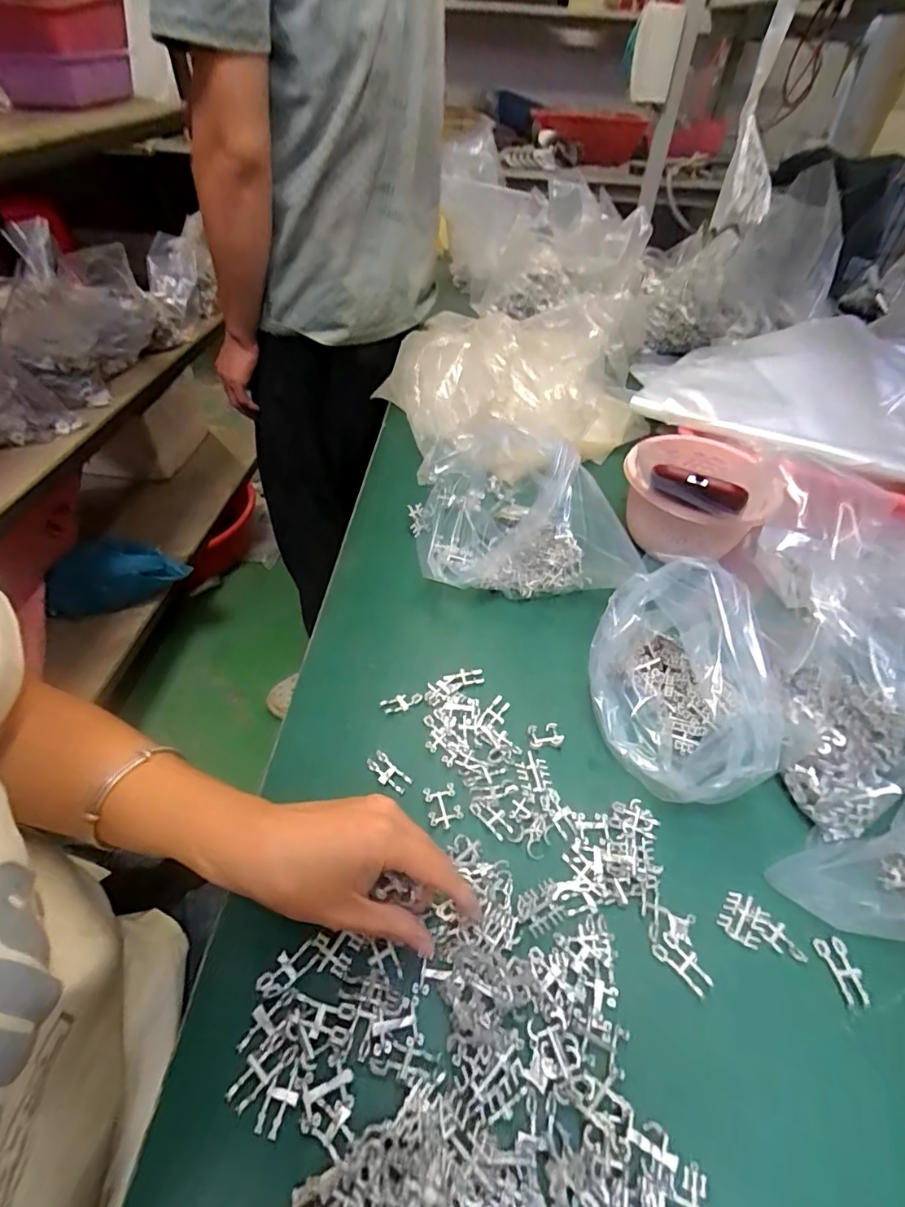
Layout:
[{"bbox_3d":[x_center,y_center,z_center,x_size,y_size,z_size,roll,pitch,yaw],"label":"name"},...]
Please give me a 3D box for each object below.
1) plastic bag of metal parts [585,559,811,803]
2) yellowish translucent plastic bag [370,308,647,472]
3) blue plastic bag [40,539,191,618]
[{"bbox_3d":[0.164,0.057,0.376,0.106,0.124,0.145,-4,47,-8],"label":"plastic bag of metal parts"},{"bbox_3d":[0.087,-0.295,0.709,0.305,0.105,0.296,-15,50,-16],"label":"yellowish translucent plastic bag"},{"bbox_3d":[-0.709,-0.064,1.130,0.258,0.101,0.136,-14,49,-15],"label":"blue plastic bag"}]

